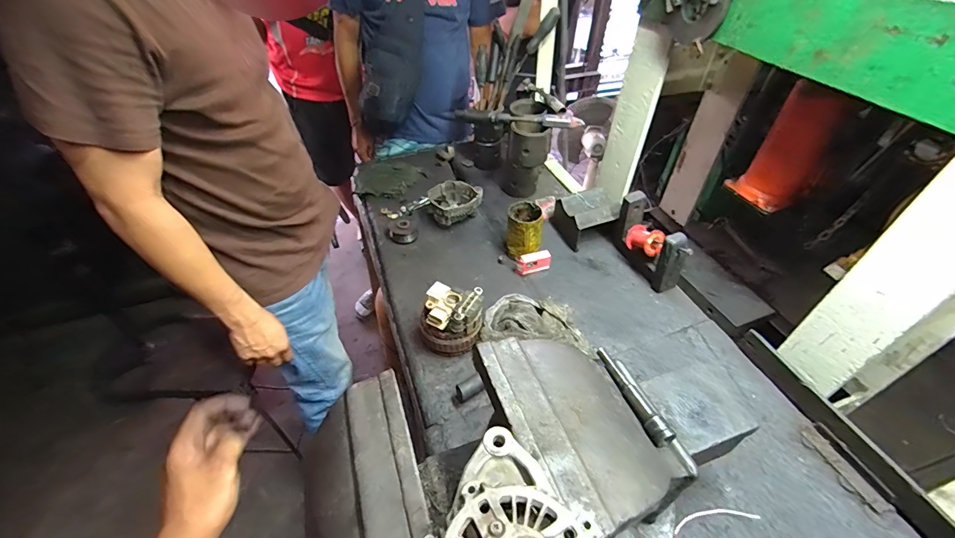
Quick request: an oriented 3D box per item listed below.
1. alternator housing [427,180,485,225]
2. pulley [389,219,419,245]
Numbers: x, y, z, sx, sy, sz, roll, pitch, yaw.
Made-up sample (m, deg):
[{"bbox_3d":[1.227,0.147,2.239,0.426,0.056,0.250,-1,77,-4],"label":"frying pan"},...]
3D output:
[{"bbox_3d":[-0.058,-0.165,1.016,0.135,0.058,0.134,0,45,0],"label":"alternator housing"},{"bbox_3d":[-0.176,-0.092,0.969,0.059,0.041,0.054,0,45,0],"label":"pulley"}]

